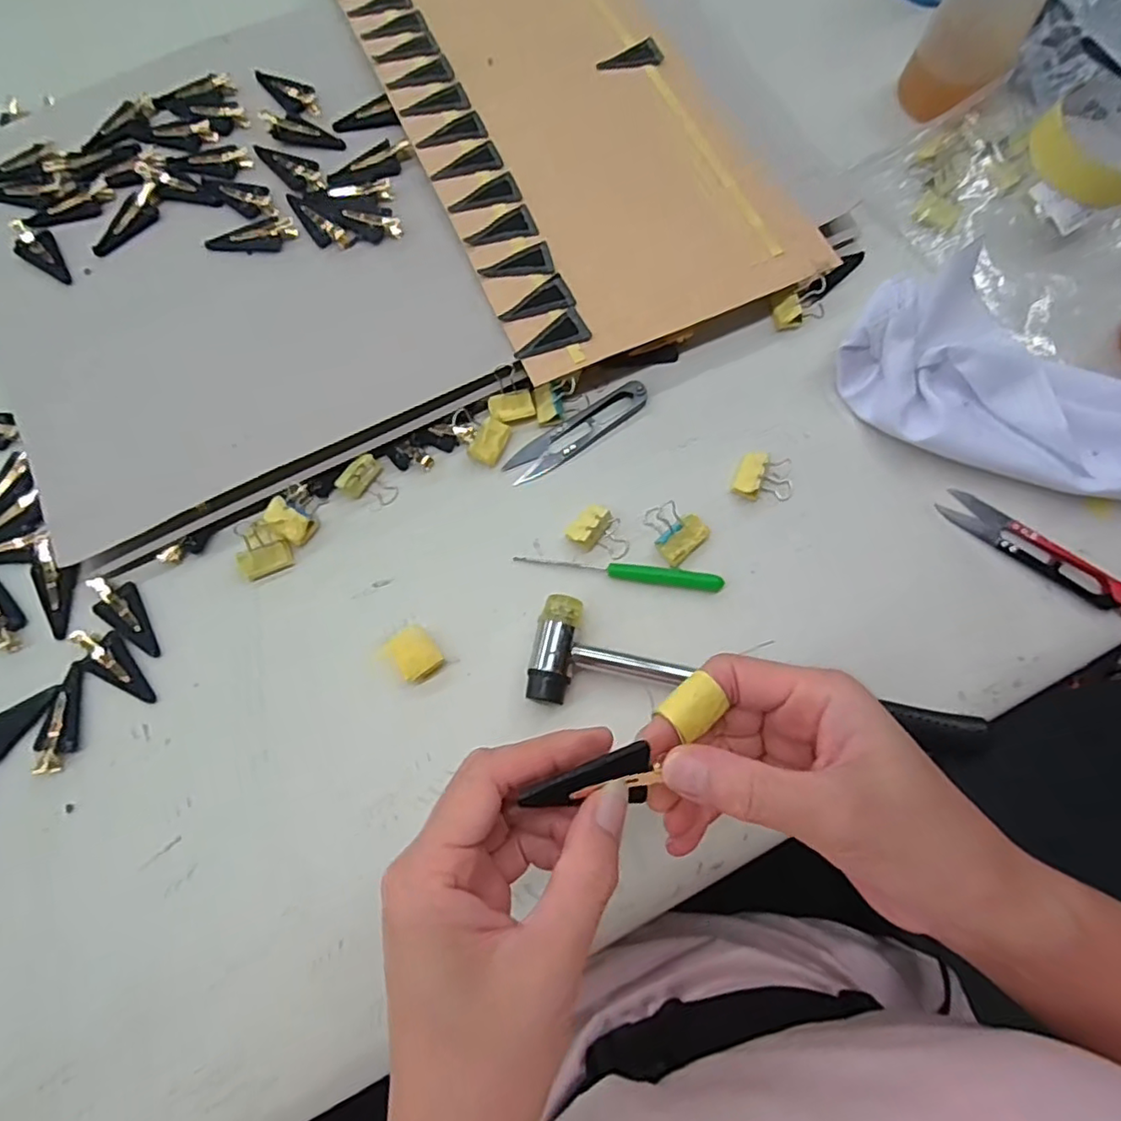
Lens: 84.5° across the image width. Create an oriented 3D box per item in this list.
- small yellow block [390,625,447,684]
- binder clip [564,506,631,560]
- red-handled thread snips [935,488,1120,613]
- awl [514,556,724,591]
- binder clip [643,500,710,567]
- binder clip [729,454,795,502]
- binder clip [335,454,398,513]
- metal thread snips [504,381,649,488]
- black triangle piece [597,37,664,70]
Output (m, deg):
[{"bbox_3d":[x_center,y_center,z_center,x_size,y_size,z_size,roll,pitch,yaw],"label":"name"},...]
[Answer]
[{"bbox_3d":[-0.081,0.053,0.351,0.023,0.017,0.027,-27,77,-6],"label":"small yellow block"},{"bbox_3d":[0.025,-0.016,0.370,0.035,0.013,0.026,34,79,8],"label":"binder clip"},{"bbox_3d":[0.280,-0.003,0.356,0.120,0.010,0.020,37,79,9],"label":"red-handled thread snips"},{"bbox_3d":[0.034,0.006,0.364,0.121,0.008,0.010,7,76,2],"label":"awl"},{"bbox_3d":[0.066,-0.019,0.366,0.031,0.016,0.036,-42,79,-9],"label":"binder clip"},{"bbox_3d":[0.124,-0.048,0.371,0.035,0.023,0.026,28,78,7],"label":"binder clip"},{"bbox_3d":[-0.119,-0.048,0.382,0.033,0.013,0.028,43,80,10],"label":"binder clip"},{"bbox_3d":[0.011,-0.083,0.392,0.100,0.007,0.023,-36,79,-8],"label":"metal thread snips"},{"bbox_3d":[0.050,-0.369,0.449,0.047,0.005,0.022,-8,76,-2],"label":"black triangle piece"}]

